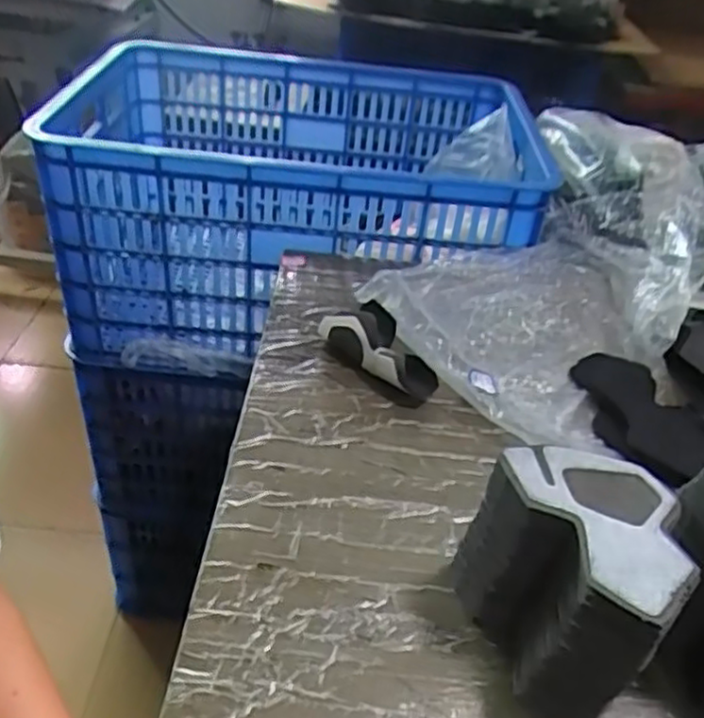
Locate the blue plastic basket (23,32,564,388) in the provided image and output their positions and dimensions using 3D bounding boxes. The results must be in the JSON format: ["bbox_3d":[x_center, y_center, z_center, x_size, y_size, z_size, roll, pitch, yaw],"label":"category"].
[{"bbox_3d":[-0.078,-0.220,0.990,0.568,0.292,0.449,1,38,-7],"label":"blue plastic basket"}]

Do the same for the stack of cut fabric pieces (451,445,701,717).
[{"bbox_3d":[0.142,0.136,0.433,0.102,0.114,0.128,-13,42,-24],"label":"stack of cut fabric pieces"}]

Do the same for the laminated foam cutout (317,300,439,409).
[{"bbox_3d":[0.029,-0.011,0.646,0.064,0.054,0.120,-25,48,-35],"label":"laminated foam cutout"}]

